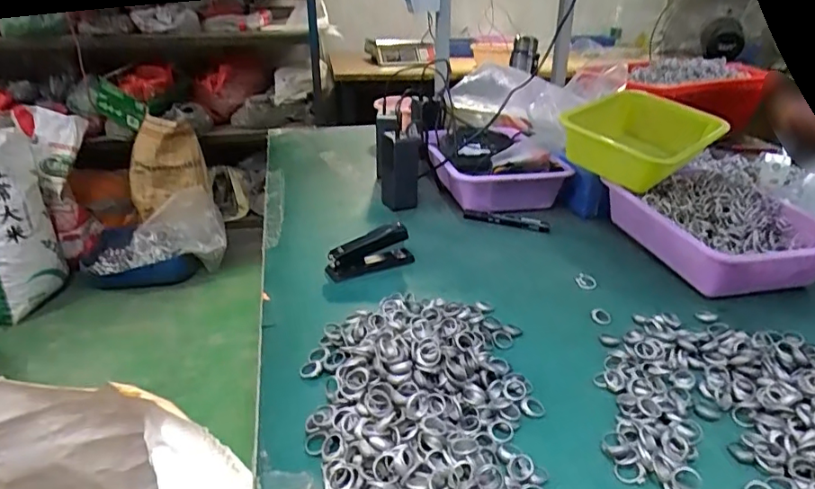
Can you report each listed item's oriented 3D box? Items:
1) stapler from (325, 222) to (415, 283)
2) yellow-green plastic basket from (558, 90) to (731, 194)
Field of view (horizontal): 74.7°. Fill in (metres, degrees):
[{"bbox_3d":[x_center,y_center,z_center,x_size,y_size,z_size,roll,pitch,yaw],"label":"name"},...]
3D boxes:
[{"bbox_3d":[-0.049,0.009,0.744,0.126,0.052,0.028,-12,28,-23],"label":"stapler"},{"bbox_3d":[0.393,-0.182,0.910,0.210,0.088,0.245,19,32,34],"label":"yellow-green plastic basket"}]

